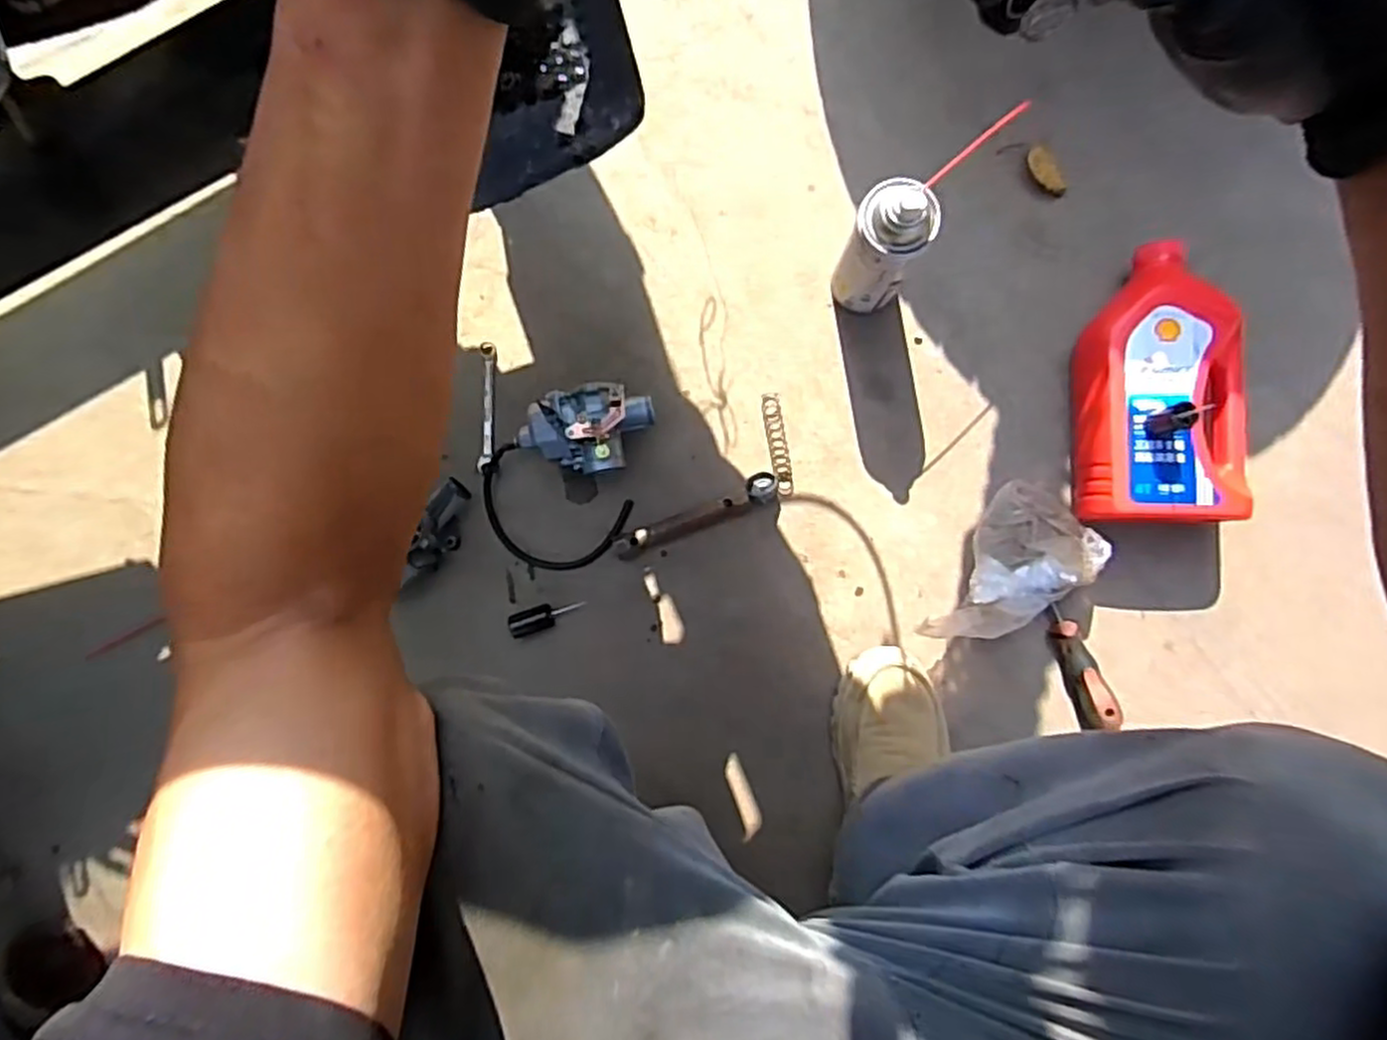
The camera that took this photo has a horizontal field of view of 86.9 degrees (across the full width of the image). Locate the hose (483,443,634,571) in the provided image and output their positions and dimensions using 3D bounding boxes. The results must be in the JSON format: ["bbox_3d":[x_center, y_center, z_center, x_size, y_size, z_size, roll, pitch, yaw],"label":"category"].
[{"bbox_3d":[-0.148,-0.004,0.726,0.149,0.025,0.101,27,91,2],"label":"hose"}]

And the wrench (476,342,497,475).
[{"bbox_3d":[-0.207,-0.114,0.739,0.019,0.013,0.129,1,90,2],"label":"wrench"}]

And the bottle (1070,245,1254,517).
[{"bbox_3d":[0.435,-0.129,0.677,0.139,0.095,0.264,0,88,1],"label":"bottle"}]

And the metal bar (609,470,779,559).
[{"bbox_3d":[0.005,-0.003,0.720,0.167,0.024,0.031,-22,89,2],"label":"metal bar"}]

